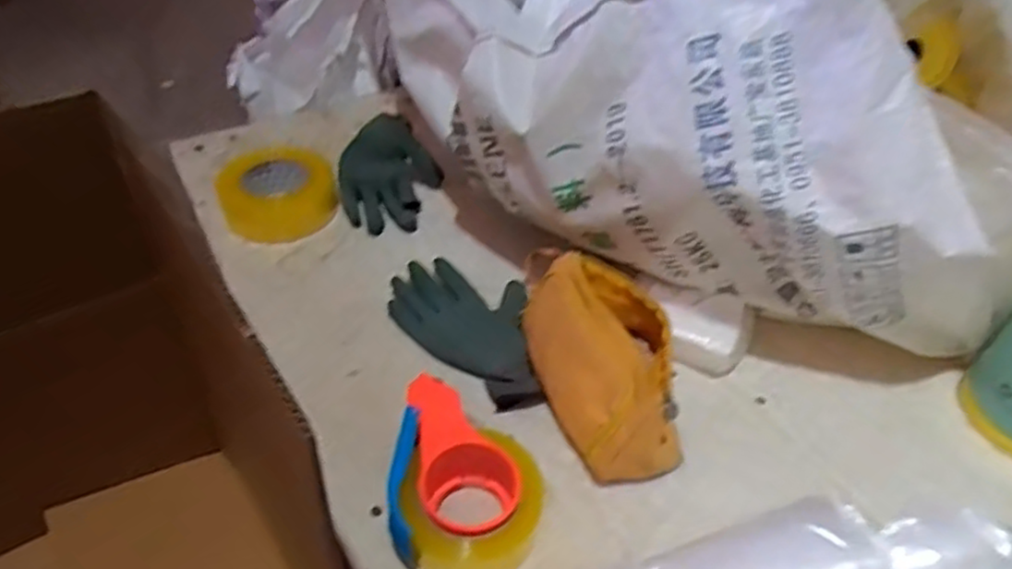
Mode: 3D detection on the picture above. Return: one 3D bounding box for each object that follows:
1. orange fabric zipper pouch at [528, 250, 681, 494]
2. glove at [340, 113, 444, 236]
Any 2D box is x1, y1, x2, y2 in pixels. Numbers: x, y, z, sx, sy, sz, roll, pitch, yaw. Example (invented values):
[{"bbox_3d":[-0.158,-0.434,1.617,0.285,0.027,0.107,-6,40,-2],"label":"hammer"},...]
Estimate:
[{"bbox_3d":[0.087,0.070,0.664,0.113,0.092,0.192,-5,43,-9],"label":"orange fabric zipper pouch"},{"bbox_3d":[-0.146,-0.136,0.915,0.116,0.079,0.161,2,43,-1],"label":"glove"}]

